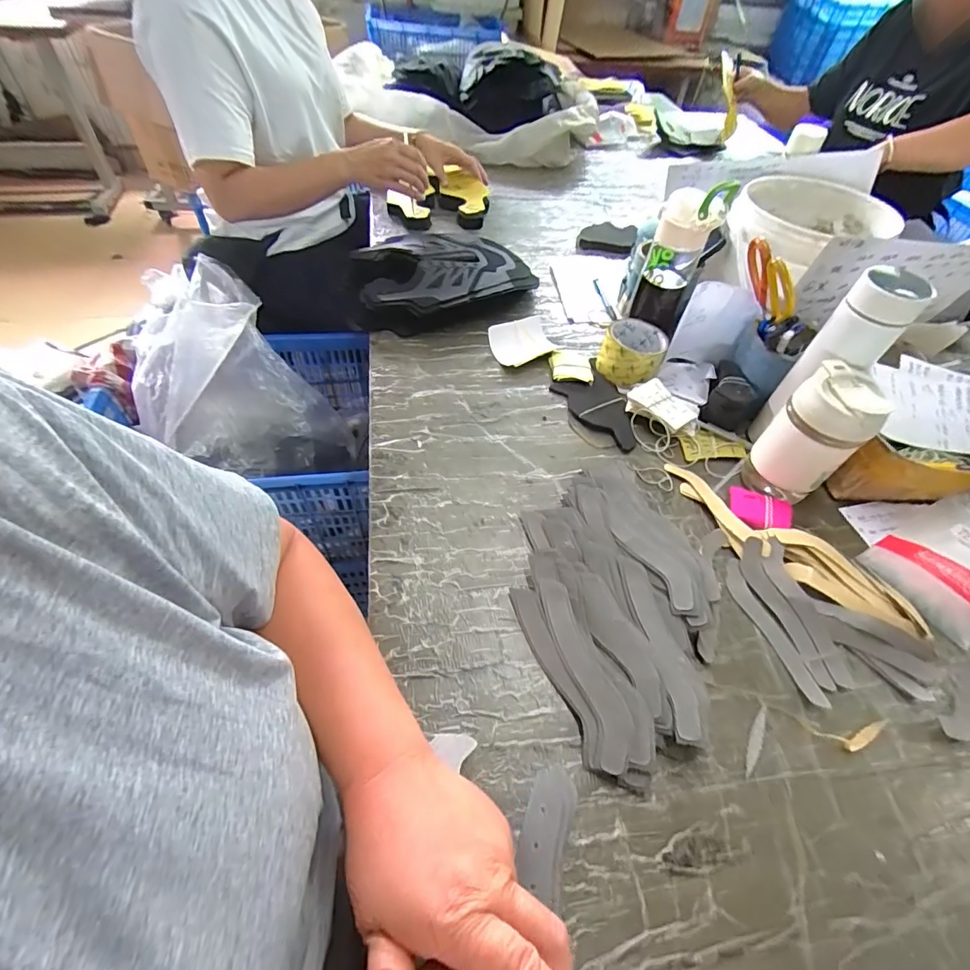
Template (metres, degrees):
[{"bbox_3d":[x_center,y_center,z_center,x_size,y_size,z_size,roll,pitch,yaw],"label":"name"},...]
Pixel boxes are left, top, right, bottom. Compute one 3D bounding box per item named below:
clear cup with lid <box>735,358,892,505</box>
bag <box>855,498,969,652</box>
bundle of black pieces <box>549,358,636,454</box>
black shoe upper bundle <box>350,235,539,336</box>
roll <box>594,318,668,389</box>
[{"bbox_3d":[0.365,-0.050,0.521,0.069,0.154,0.083,-35,62,-28],"label":"clear cup with lid"},{"bbox_3d":[0.525,0.083,0.505,0.165,0.046,0.114,-21,56,-20],"label":"bag"},{"bbox_3d":[0.166,-0.113,0.647,0.100,0.009,0.159,-23,57,-22],"label":"bundle of black pieces"},{"bbox_3d":[-0.072,-0.364,0.799,0.300,0.064,0.212,-12,54,-15],"label":"black shoe upper bundle"},{"bbox_3d":[0.215,-0.193,0.679,0.087,0.061,0.085,3,51,-3],"label":"roll"}]

